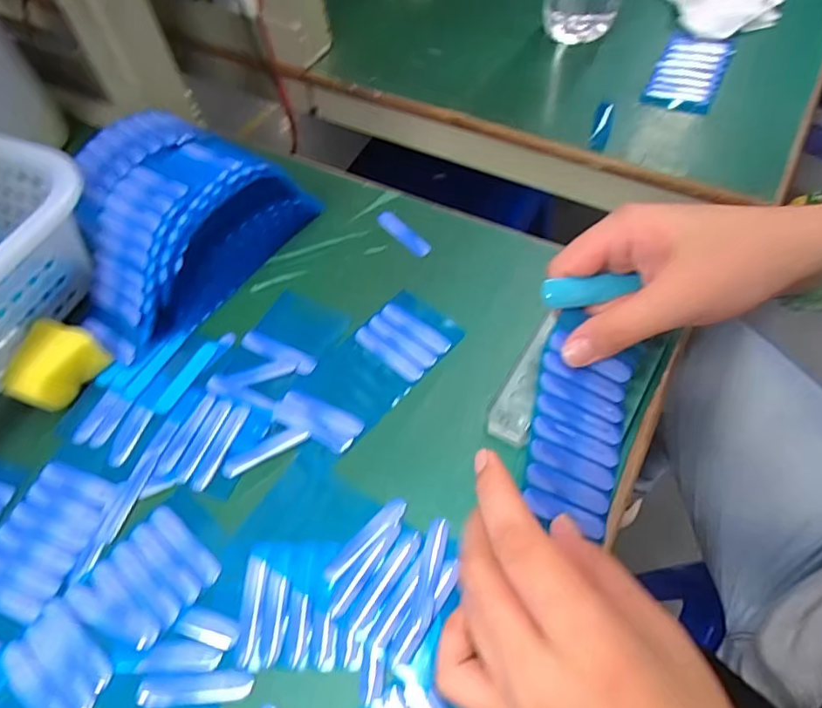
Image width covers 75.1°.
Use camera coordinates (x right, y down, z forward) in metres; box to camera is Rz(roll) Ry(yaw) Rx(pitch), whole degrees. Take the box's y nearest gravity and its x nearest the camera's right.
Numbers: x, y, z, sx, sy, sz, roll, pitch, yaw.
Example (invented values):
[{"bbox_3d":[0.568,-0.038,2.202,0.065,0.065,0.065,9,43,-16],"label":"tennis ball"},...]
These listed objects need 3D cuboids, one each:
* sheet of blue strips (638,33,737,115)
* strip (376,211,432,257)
[{"bbox_3d":[0.236,-0.241,0.454,0.054,0.004,0.118,22,60,21],"label":"sheet of blue strips"},{"bbox_3d":[-0.005,-0.086,0.375,0.013,0.004,0.053,-36,63,-18],"label":"strip"}]

